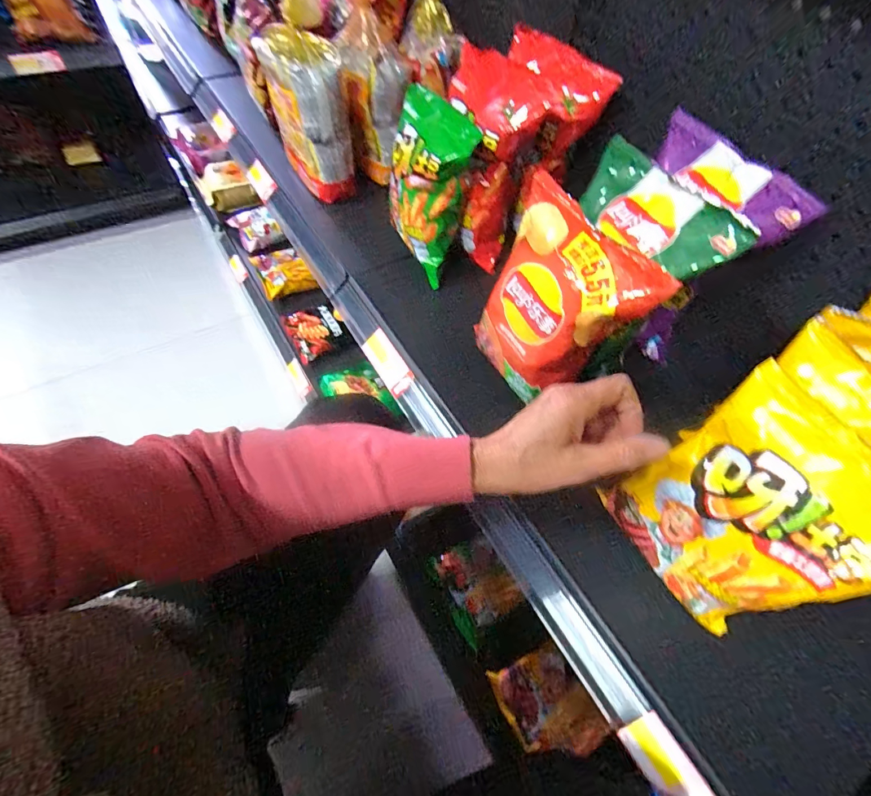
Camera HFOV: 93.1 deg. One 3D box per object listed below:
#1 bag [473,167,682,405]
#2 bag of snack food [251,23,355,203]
[{"bbox_3d":[0.114,-0.093,0.424,0.059,0.191,0.160,-13,58,-33],"label":"bag"},{"bbox_3d":[-0.192,-0.424,0.620,0.080,0.187,0.144,-26,63,-20],"label":"bag of snack food"}]

